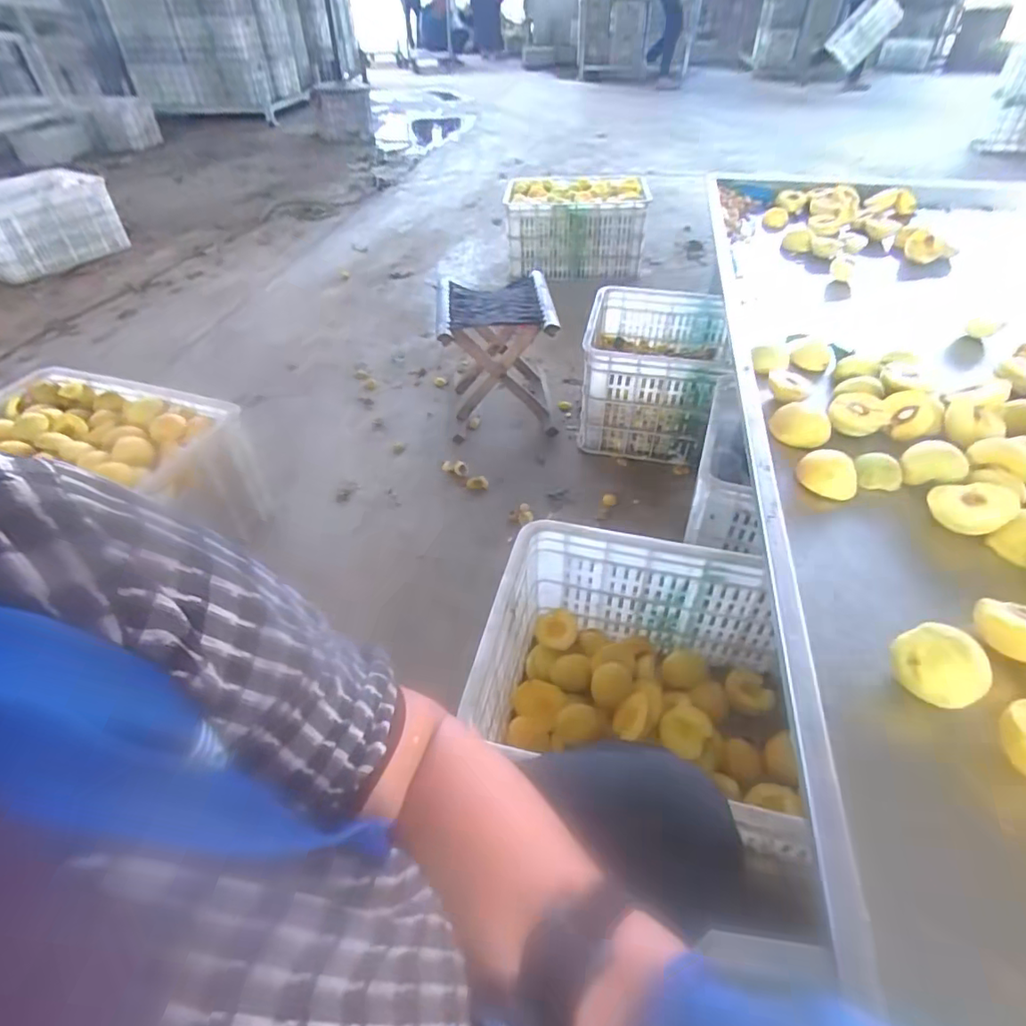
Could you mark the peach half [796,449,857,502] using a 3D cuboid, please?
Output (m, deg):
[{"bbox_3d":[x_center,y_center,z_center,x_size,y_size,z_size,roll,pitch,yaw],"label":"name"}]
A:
[{"bbox_3d":[0.389,-0.049,0.705,0.060,0.052,0.066,0,44,3],"label":"peach half"}]

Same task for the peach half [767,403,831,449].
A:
[{"bbox_3d":[0.394,-0.122,0.771,0.053,0.043,0.077,-33,52,-28],"label":"peach half"}]

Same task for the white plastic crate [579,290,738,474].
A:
[{"bbox_3d":[0.349,-0.347,1.417,0.312,0.285,0.369,12,46,15],"label":"white plastic crate"}]

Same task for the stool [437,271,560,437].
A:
[{"bbox_3d":[-0.041,-0.397,1.443,0.268,0.302,0.283,-7,44,-4],"label":"stool"}]

